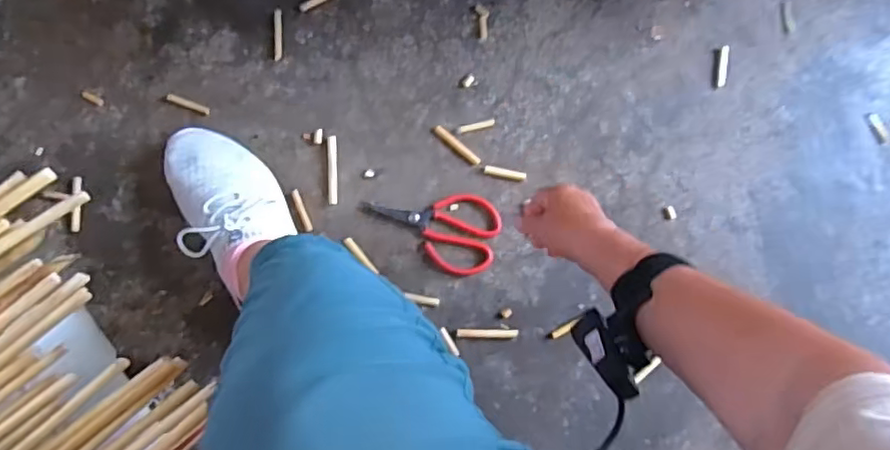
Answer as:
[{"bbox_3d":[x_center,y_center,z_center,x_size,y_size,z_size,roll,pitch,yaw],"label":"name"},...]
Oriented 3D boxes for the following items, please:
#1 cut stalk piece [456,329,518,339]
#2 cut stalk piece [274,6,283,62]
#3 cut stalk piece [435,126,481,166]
[{"bbox_3d":[0.050,0.126,0.711,0.071,0.004,0.010,1,82,-6],"label":"cut stalk piece"},{"bbox_3d":[-0.197,-0.225,0.729,0.009,0.012,0.065,-1,83,-6],"label":"cut stalk piece"},{"bbox_3d":[0.015,-0.094,0.735,0.066,0.006,0.010,40,80,0],"label":"cut stalk piece"}]

